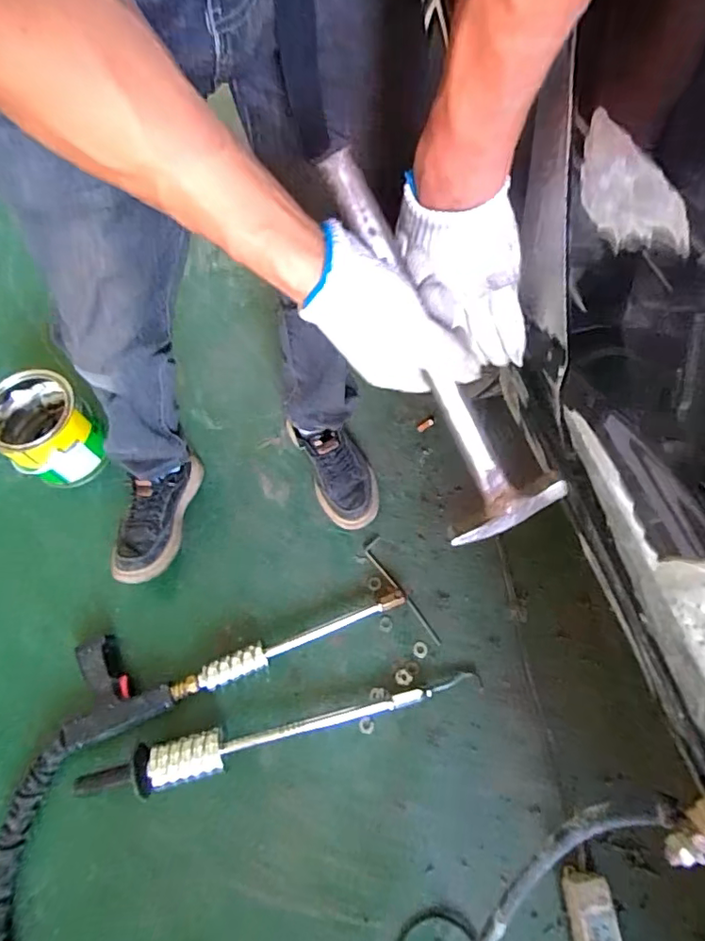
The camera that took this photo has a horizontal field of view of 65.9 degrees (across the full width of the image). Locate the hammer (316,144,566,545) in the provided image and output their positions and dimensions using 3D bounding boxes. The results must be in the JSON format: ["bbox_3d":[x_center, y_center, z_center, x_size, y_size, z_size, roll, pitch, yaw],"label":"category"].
[{"bbox_3d":[0.061,-0.078,0.393,0.082,0.035,0.299,-35,111,-13],"label":"hammer"}]

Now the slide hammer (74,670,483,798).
[{"bbox_3d":[-0.096,0.386,0.821,0.611,0.060,0.062,-15,66,-4],"label":"slide hammer"}]

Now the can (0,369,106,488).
[{"bbox_3d":[-0.567,-0.078,1.007,0.159,0.167,0.174,-40,70,-14],"label":"can"}]

